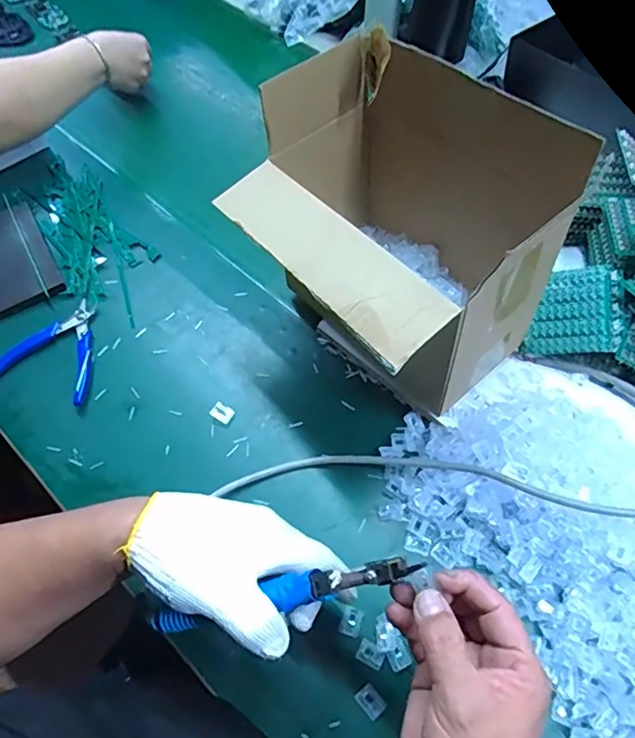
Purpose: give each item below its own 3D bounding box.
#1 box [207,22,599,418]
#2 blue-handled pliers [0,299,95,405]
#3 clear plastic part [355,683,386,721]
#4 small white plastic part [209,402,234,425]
[{"bbox_3d":[0.056,-0.099,0.493,0.199,0.233,0.241,-36,66,-19],"label":"box"},{"bbox_3d":[-0.269,-0.025,0.568,0.103,0.013,0.110,12,60,7],"label":"blue-handled pliers"},{"bbox_3d":[0.040,0.254,0.419,0.016,0.004,0.021,-37,66,-19],"label":"clear plastic part"},{"bbox_3d":[-0.093,0.043,0.536,0.021,0.008,0.017,26,63,15],"label":"small white plastic part"}]

